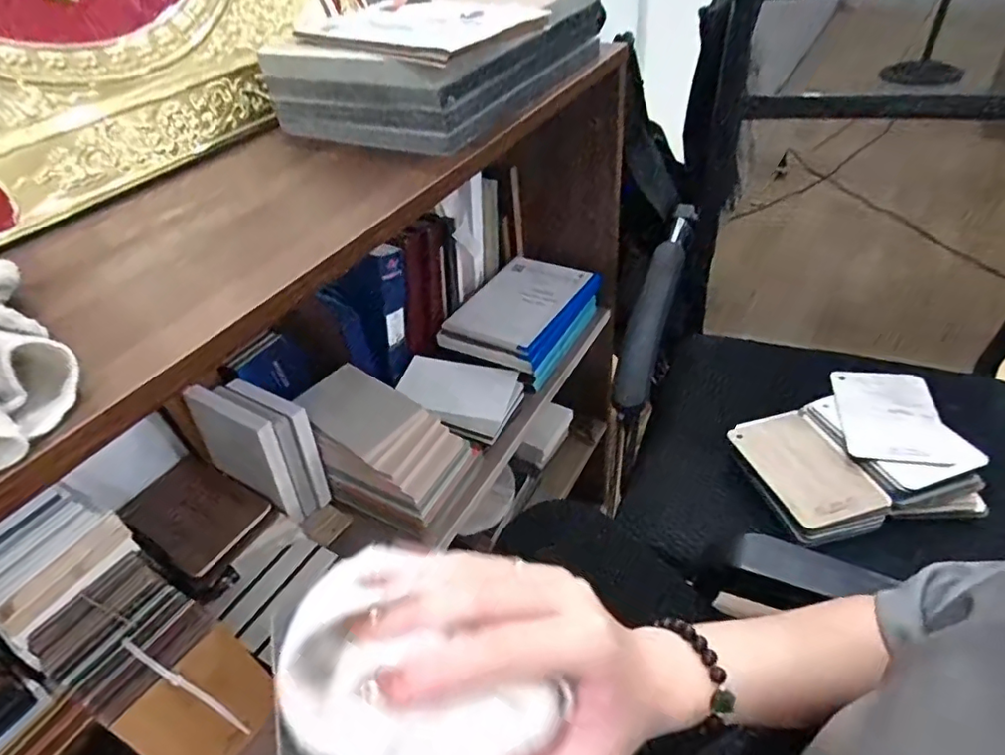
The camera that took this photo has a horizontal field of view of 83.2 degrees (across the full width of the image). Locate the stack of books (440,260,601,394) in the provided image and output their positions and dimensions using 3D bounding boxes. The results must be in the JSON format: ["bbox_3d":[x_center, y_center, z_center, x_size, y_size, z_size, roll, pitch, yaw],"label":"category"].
[{"bbox_3d":[0.033,-0.087,0.809,0.159,0.063,0.206,17,47,26],"label":"stack of books"}]

